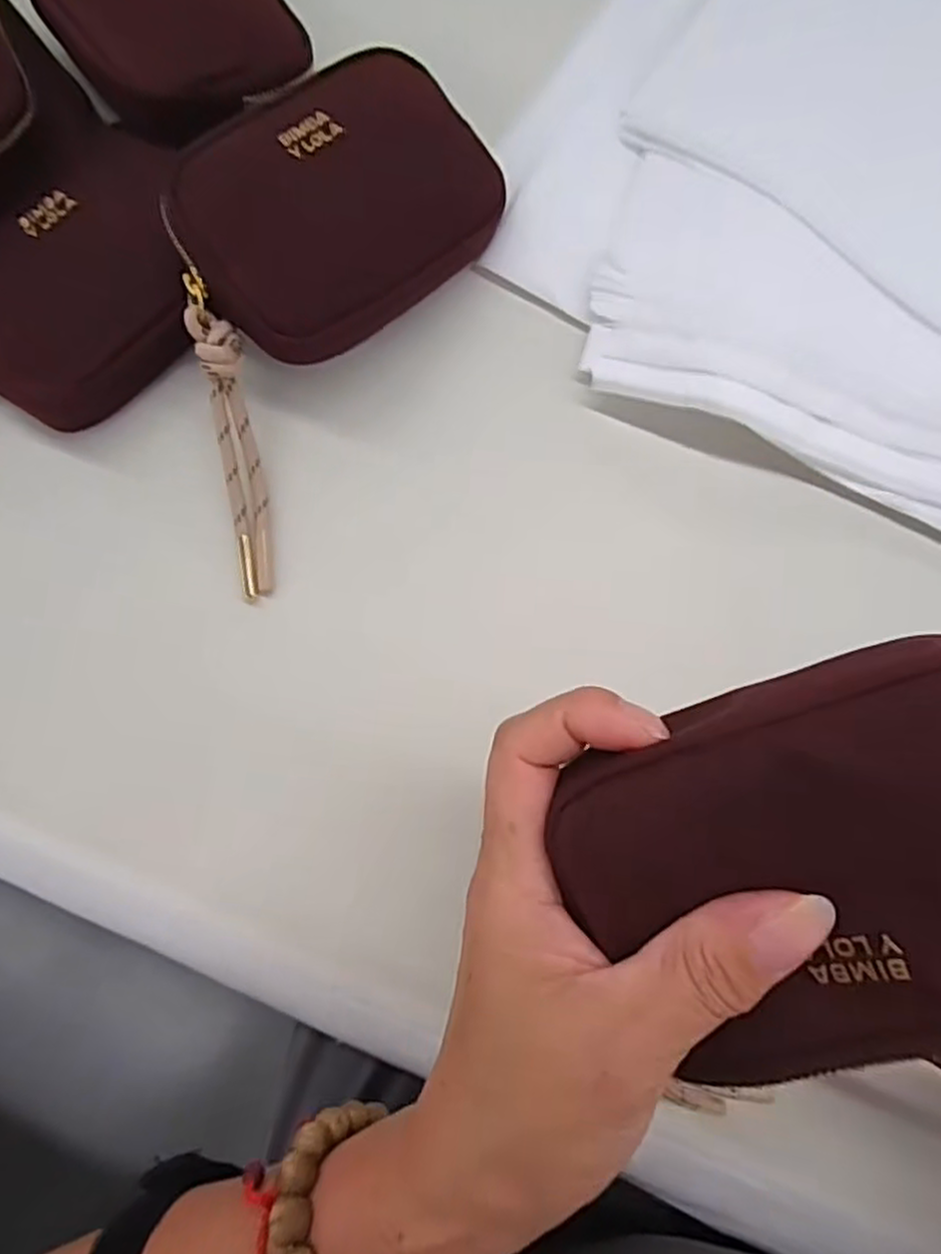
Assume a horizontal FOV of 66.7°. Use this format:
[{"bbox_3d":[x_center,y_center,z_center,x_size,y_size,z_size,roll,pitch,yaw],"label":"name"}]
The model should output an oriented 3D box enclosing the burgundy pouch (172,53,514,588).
[{"bbox_3d":[-0.067,-0.122,0.265,0.088,0.047,0.192,30,85,6],"label":"burgundy pouch"}]

